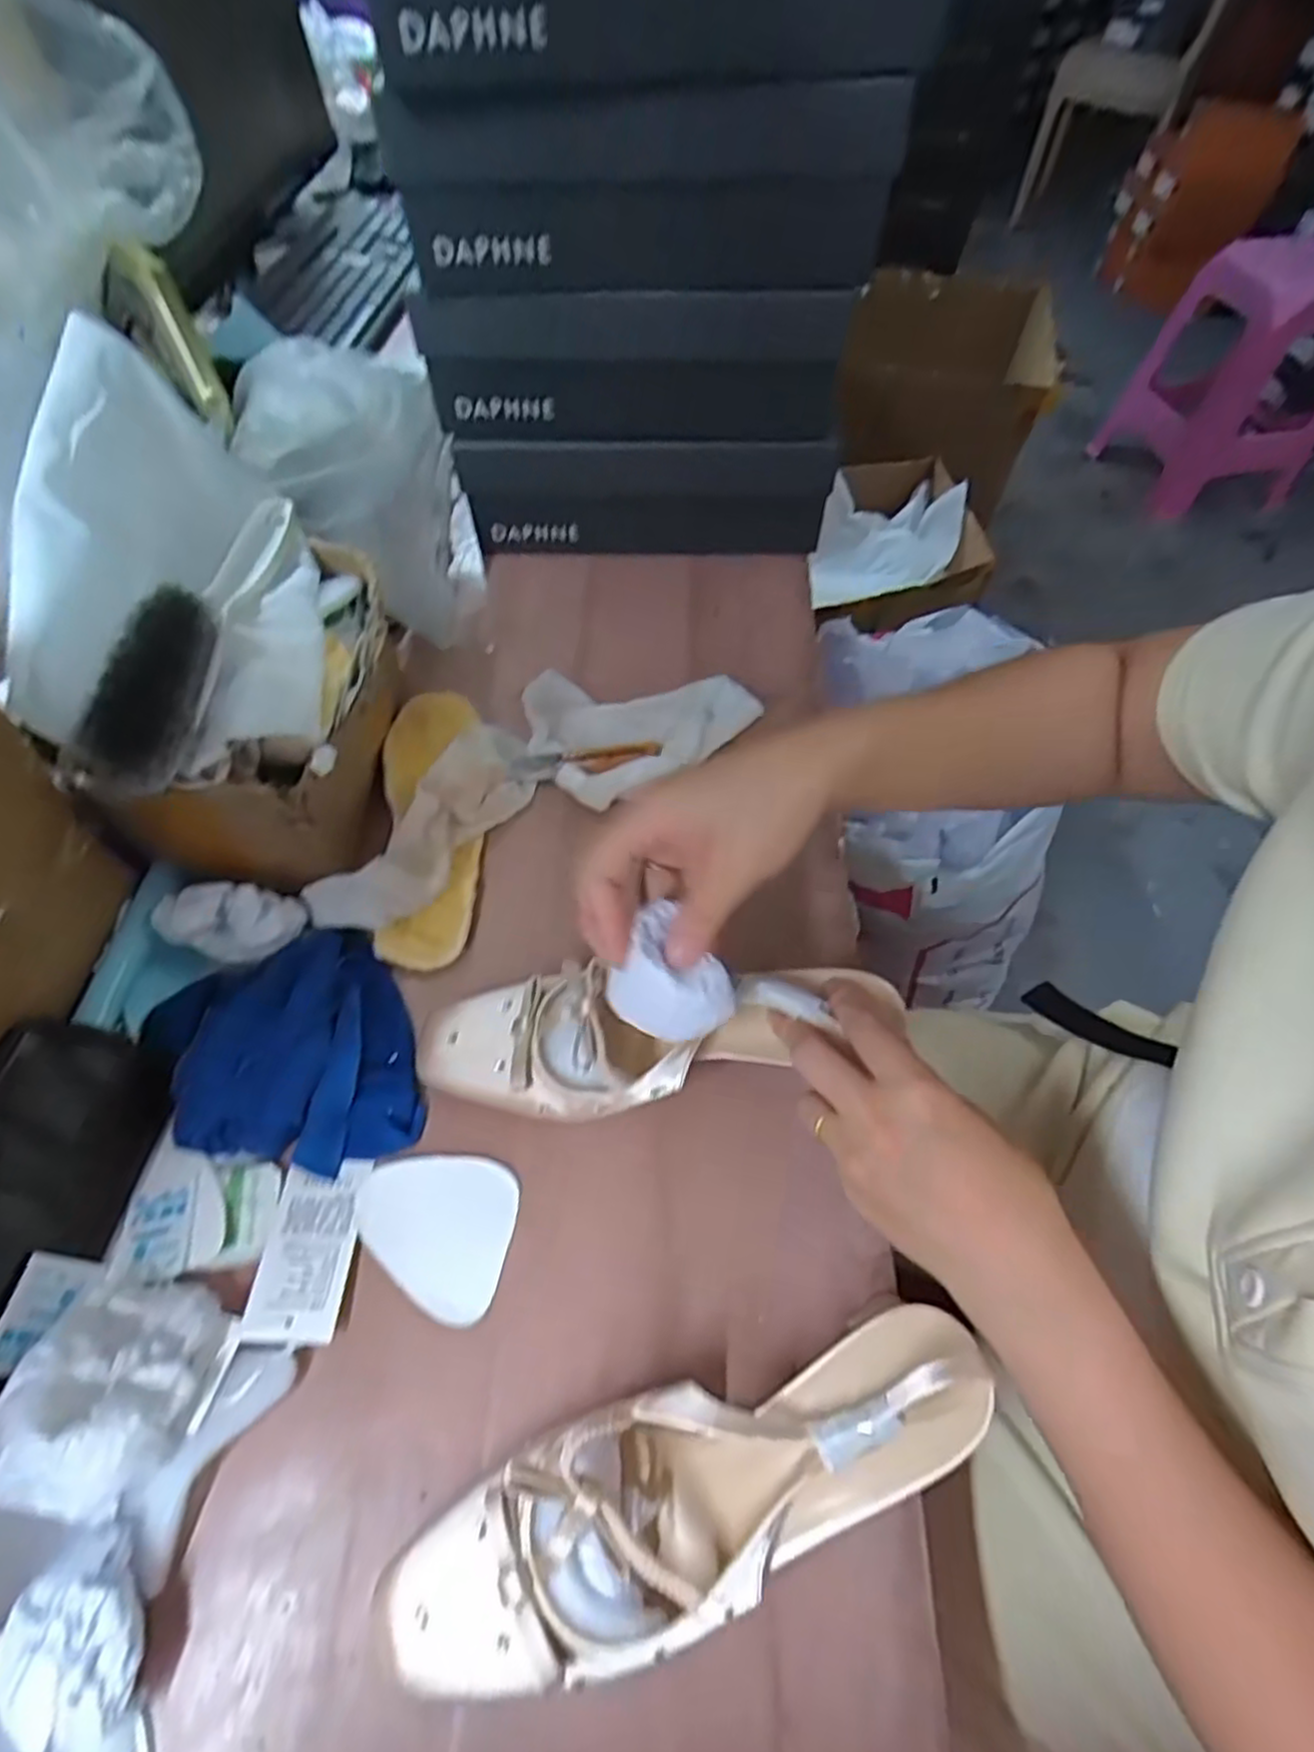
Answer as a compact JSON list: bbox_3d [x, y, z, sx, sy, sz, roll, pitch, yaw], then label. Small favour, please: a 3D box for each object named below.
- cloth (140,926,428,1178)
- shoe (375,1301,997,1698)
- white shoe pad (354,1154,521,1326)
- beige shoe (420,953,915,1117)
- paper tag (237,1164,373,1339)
[{"bbox_3d":[-0.198,0.093,0.395,0.121,0.035,0.132,-21,61,-13],"label":"cloth"},{"bbox_3d":[0.012,0.238,0.283,0.229,0.085,0.072,-16,60,-10],"label":"shoe"},{"bbox_3d":[-0.111,0.172,0.368,0.077,0.004,0.069,13,59,7],"label":"white shoe pad"},{"bbox_3d":[-0.004,0.076,0.371,0.238,0.043,0.067,-8,58,7],"label":"beige shoe"},{"bbox_3d":[-0.169,0.179,0.362,0.042,0.004,0.078,3,53,0],"label":"paper tag"}]

